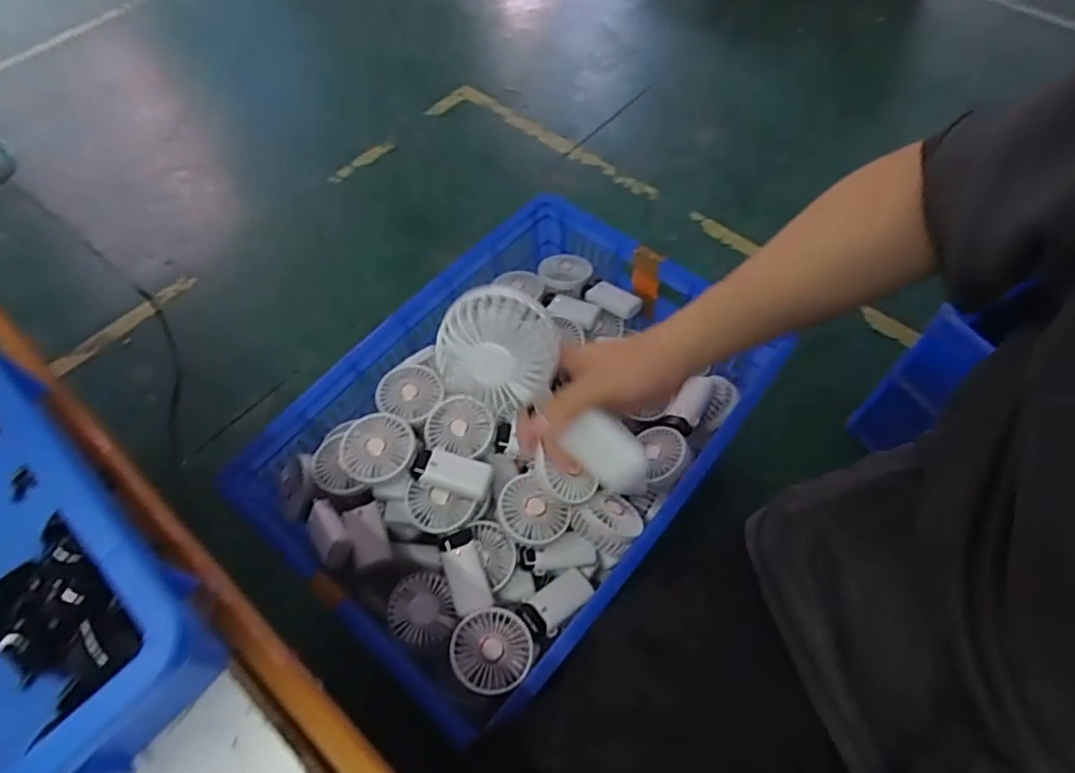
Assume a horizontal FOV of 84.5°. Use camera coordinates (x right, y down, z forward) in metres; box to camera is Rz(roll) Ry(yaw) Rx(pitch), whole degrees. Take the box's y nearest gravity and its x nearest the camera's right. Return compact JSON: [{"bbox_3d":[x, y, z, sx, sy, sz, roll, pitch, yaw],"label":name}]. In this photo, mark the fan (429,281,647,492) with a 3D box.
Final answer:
[{"bbox_3d":[0.012,0.008,0.439,0.192,0.043,0.071,42,64,-18],"label":"fan"}]

